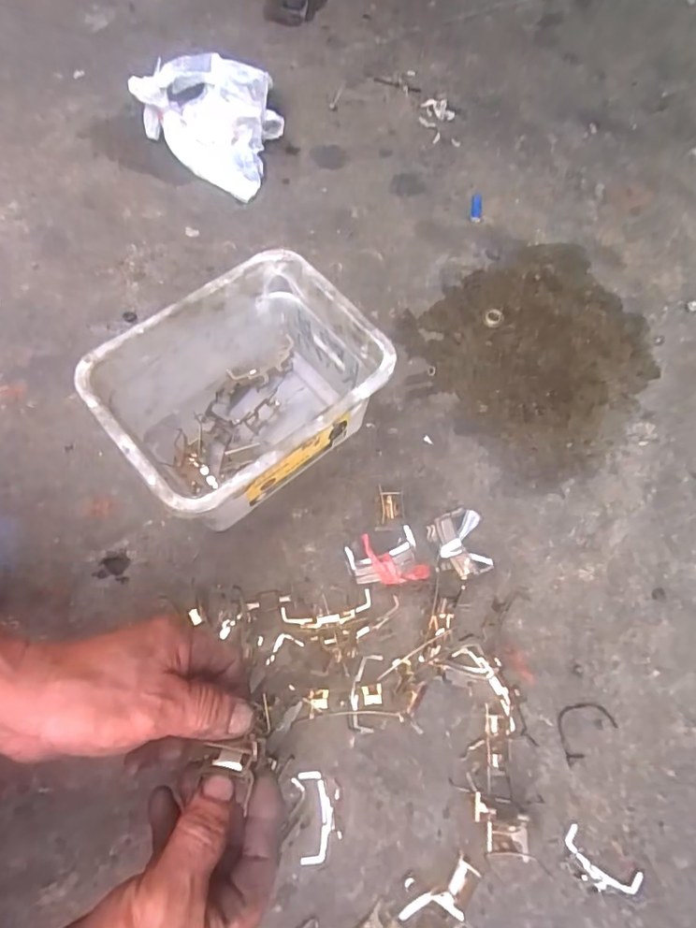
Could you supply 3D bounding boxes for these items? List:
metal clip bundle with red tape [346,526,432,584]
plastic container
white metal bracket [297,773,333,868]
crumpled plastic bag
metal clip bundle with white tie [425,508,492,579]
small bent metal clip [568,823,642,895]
[{"bbox_3d":[0.029,0.075,0.408,0.056,0.036,0.042,-12,68,-8],"label":"metal clip bundle with red tape"},{"bbox_3d":[-0.078,-0.046,0.414,0.187,0.110,0.141,-37,74,-16],"label":"plastic container"},{"bbox_3d":[-0.022,0.238,0.357,0.021,0.004,0.053,-2,67,-4],"label":"white metal bracket"},{"bbox_3d":[-0.137,-0.382,0.583,0.158,0.060,0.113,39,71,13],"label":"crumpled plastic bag"},{"bbox_3d":[0.092,0.064,0.425,0.045,0.021,0.052,-18,69,-10],"label":"metal clip bundle with white tie"},{"bbox_3d":[0.171,0.273,0.358,0.055,0.004,0.024,35,70,11],"label":"small bent metal clip"}]

